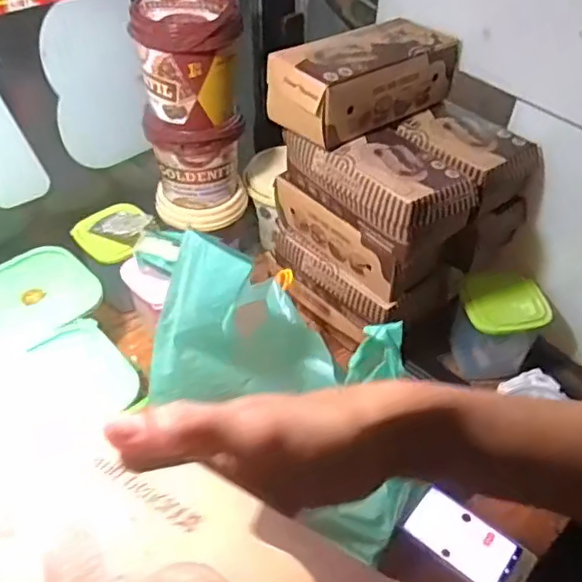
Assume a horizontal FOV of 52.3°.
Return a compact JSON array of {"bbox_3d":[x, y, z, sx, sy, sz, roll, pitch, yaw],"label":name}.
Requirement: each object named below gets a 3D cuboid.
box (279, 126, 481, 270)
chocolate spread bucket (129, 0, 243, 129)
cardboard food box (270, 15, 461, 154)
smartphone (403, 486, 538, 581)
[{"bbox_3d":[0.095,-0.125,0.656,0.108,0.081,0.214,-28,53,-28],"label":"box"},{"bbox_3d":[-0.124,-0.284,0.728,0.117,0.131,0.115,-3,45,-6],"label":"chocolate spread bucket"},{"bbox_3d":[0.086,-0.237,0.661,0.213,0.074,0.104,-28,53,-28],"label":"cardboard food box"},{"bbox_3d":[0.187,0.267,0.627,0.126,0.014,0.069,34,52,27],"label":"smartphone"}]

